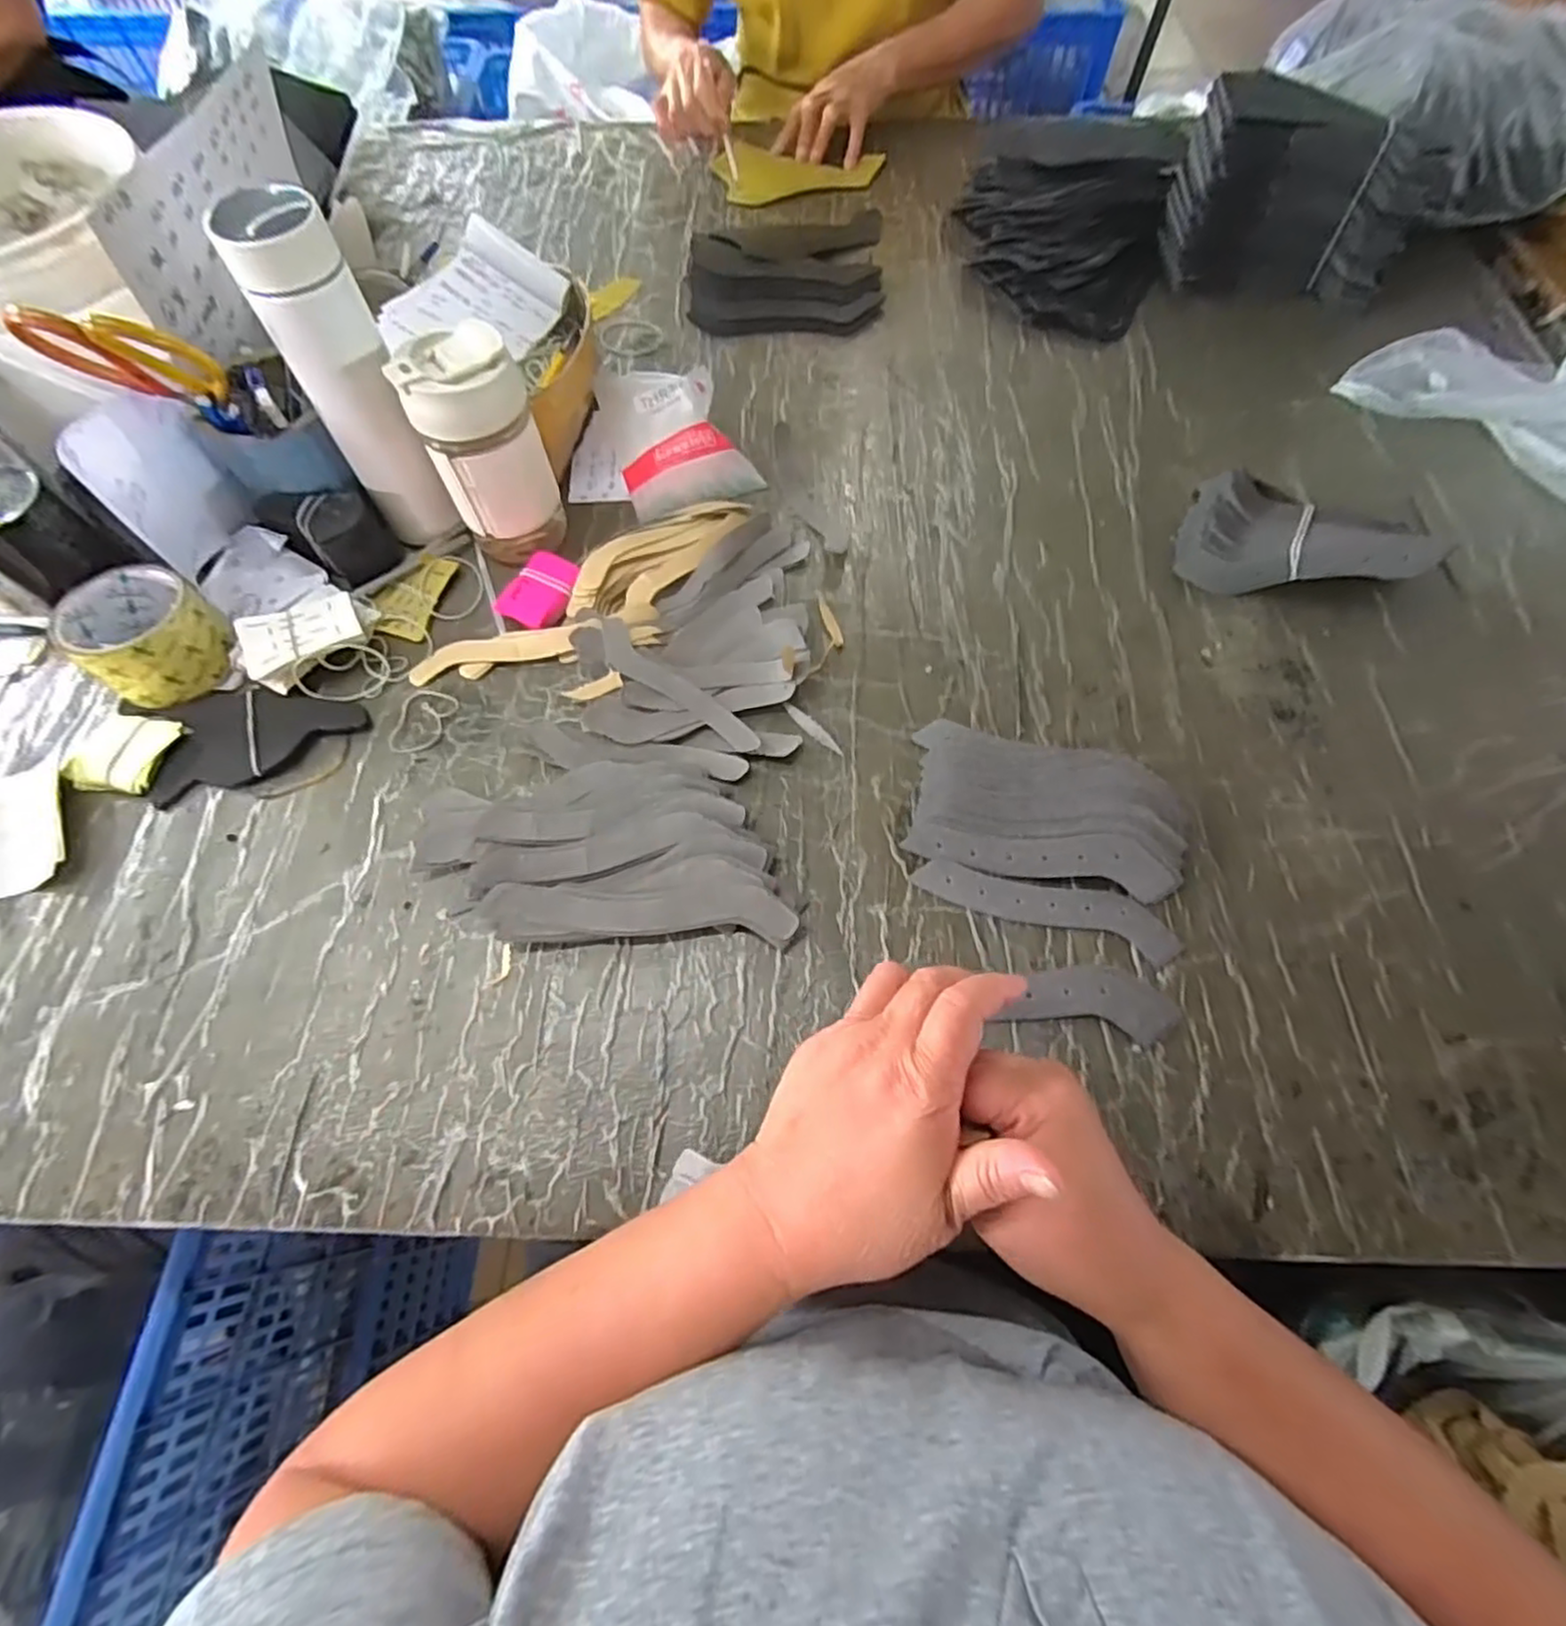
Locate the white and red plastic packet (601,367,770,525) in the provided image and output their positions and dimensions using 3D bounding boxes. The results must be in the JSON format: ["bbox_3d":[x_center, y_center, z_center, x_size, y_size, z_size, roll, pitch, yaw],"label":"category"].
[{"bbox_3d":[-0.095,-0.353,0.645,0.115,0.040,0.179,-14,67,-7],"label":"white and red plastic packet"}]

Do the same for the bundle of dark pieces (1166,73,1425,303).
[{"bbox_3d":[0.510,-0.618,0.718,0.217,0.146,0.082,18,67,7],"label":"bundle of dark pieces"}]

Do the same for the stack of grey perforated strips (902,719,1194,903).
[{"bbox_3d":[0.181,-0.008,0.482,0.174,0.033,0.107,12,66,5],"label":"stack of grey perforated strips"}]

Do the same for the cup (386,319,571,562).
[{"bbox_3d":[-0.223,-0.273,0.545,0.080,0.151,0.068,-24,68,-11],"label":"cup"}]

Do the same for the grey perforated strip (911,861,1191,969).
[{"bbox_3d":[0.172,0.058,0.464,0.165,0.006,0.038,18,67,7],"label":"grey perforated strip"}]

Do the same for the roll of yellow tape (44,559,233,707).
[{"bbox_3d":[-0.473,-0.133,0.530,0.093,0.057,0.088,0,66,-1],"label":"roll of yellow tape"}]

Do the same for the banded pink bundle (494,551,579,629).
[{"bbox_3d":[-0.194,-0.181,0.578,0.051,0.015,0.069,20,67,8],"label":"banded pink bundle"}]

